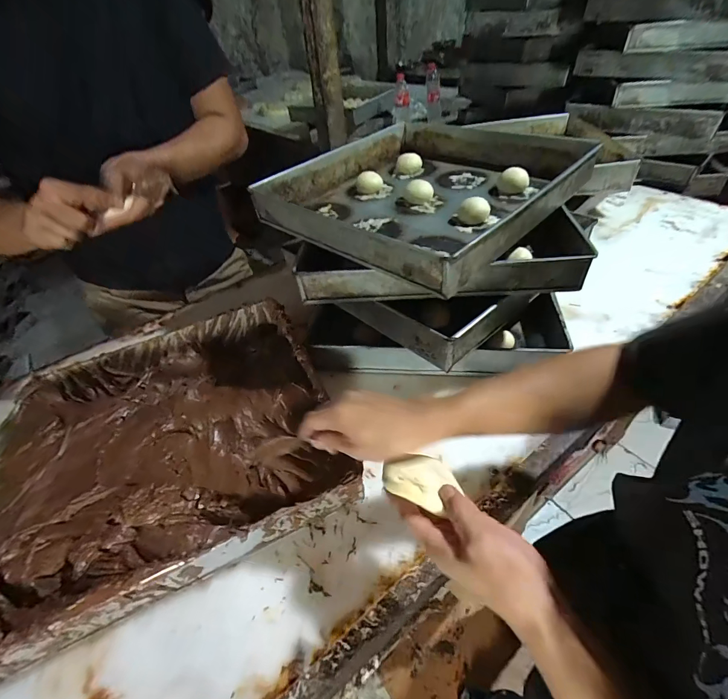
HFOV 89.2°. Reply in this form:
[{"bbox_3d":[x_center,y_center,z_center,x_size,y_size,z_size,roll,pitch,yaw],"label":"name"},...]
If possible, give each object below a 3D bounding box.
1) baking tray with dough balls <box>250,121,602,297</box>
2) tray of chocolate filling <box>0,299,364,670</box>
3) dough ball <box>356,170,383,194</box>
[{"bbox_3d":[0.092,-0.270,0.602,0.396,0.076,0.426,30,55,32],"label":"baking tray with dough balls"},{"bbox_3d":[-0.273,0.109,0.521,0.409,0.079,0.406,-22,48,-13],"label":"tray of chocolate filling"},{"bbox_3d":[0.010,-0.303,0.671,0.041,0.028,0.044,6,45,13],"label":"dough ball"}]

